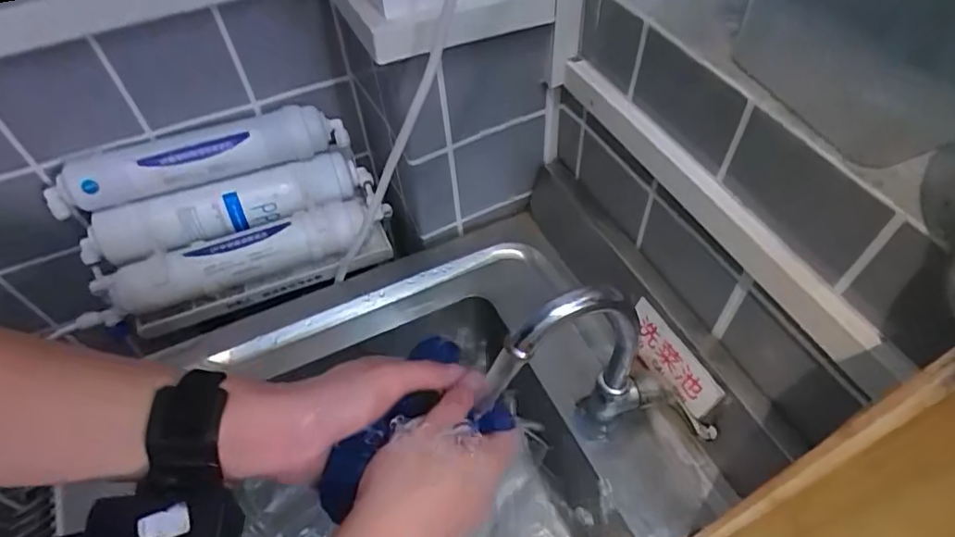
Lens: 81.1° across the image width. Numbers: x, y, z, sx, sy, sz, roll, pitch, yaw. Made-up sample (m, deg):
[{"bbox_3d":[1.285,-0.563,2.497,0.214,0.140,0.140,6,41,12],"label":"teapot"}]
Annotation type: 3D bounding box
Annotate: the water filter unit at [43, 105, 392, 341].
[{"bbox_3d":[-0.242,-0.062,0.527,0.285,0.151,0.133,-16,55,-10],"label":"water filter unit"}]

